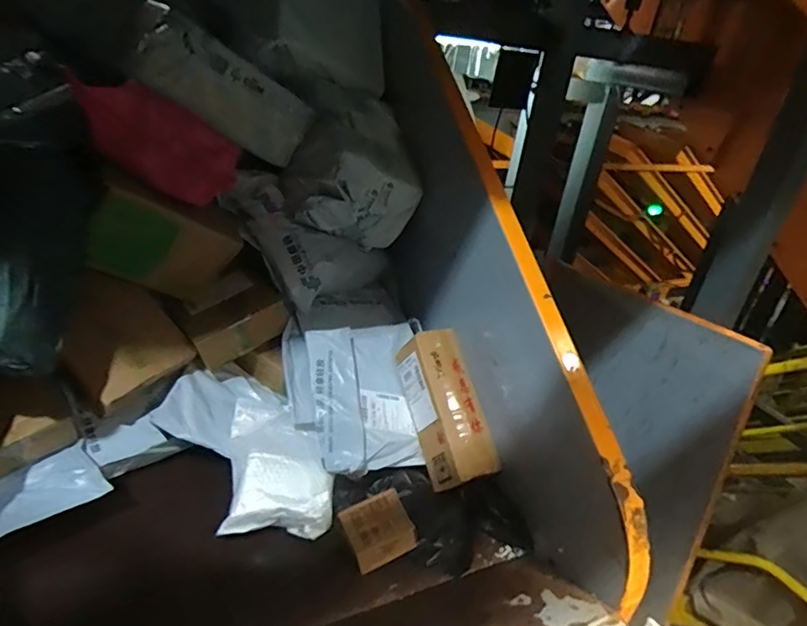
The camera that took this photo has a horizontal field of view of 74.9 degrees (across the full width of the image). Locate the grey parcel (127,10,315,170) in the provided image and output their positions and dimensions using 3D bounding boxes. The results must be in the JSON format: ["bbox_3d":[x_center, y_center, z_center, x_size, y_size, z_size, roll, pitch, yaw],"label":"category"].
[{"bbox_3d":[-0.288,-0.362,0.883,0.078,0.128,0.307,25,2,29],"label":"grey parcel"}]

